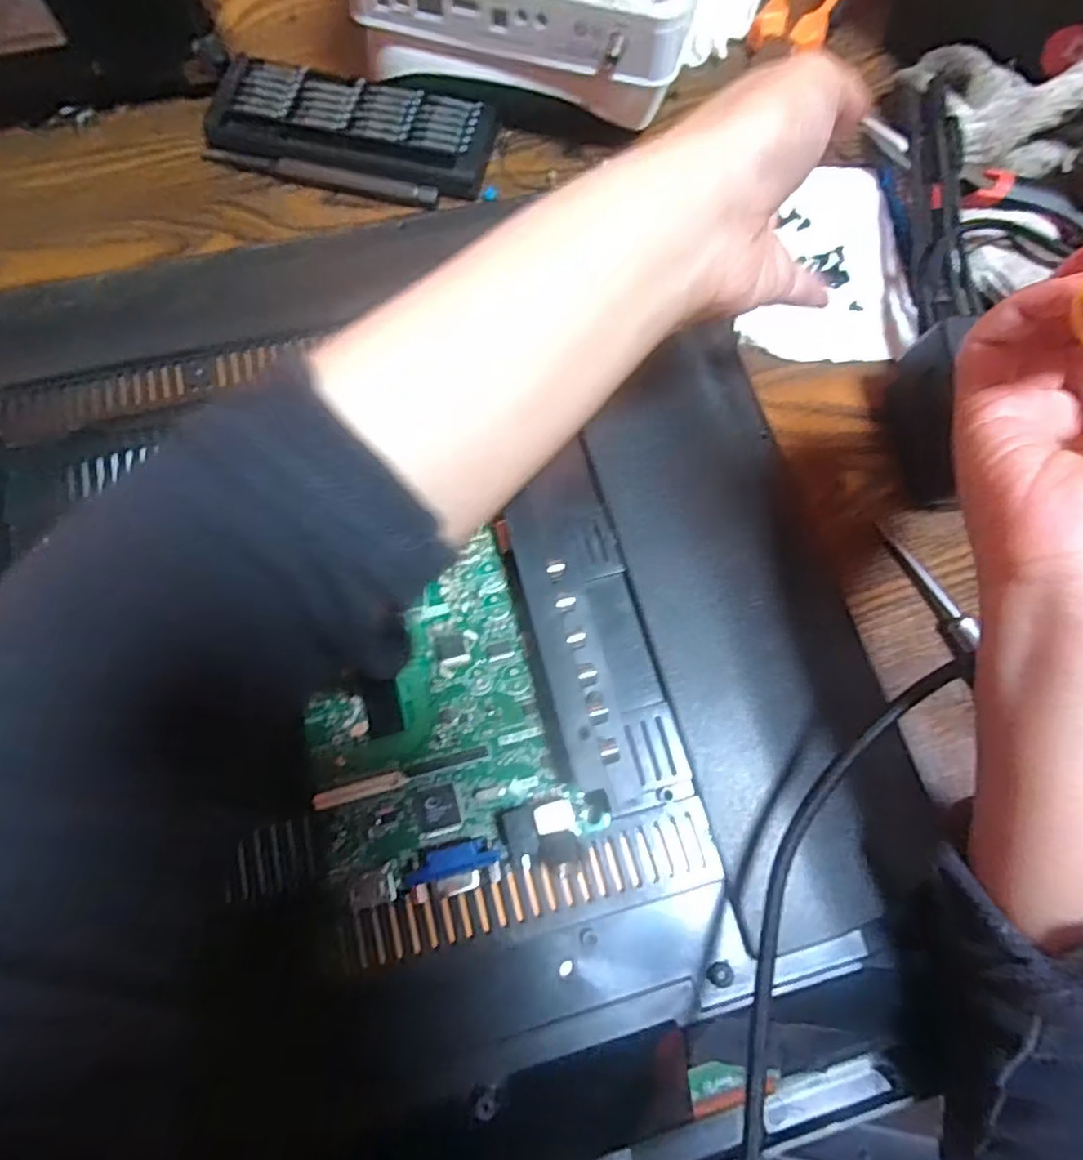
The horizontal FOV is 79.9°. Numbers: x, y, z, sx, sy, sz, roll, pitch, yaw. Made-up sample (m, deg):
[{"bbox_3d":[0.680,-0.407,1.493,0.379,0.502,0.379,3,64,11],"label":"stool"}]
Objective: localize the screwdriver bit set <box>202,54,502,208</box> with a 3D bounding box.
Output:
[{"bbox_3d":[-0.105,-0.255,0.366,0.154,0.017,0.076,14,72,3],"label":"screwdriver bit set"}]

